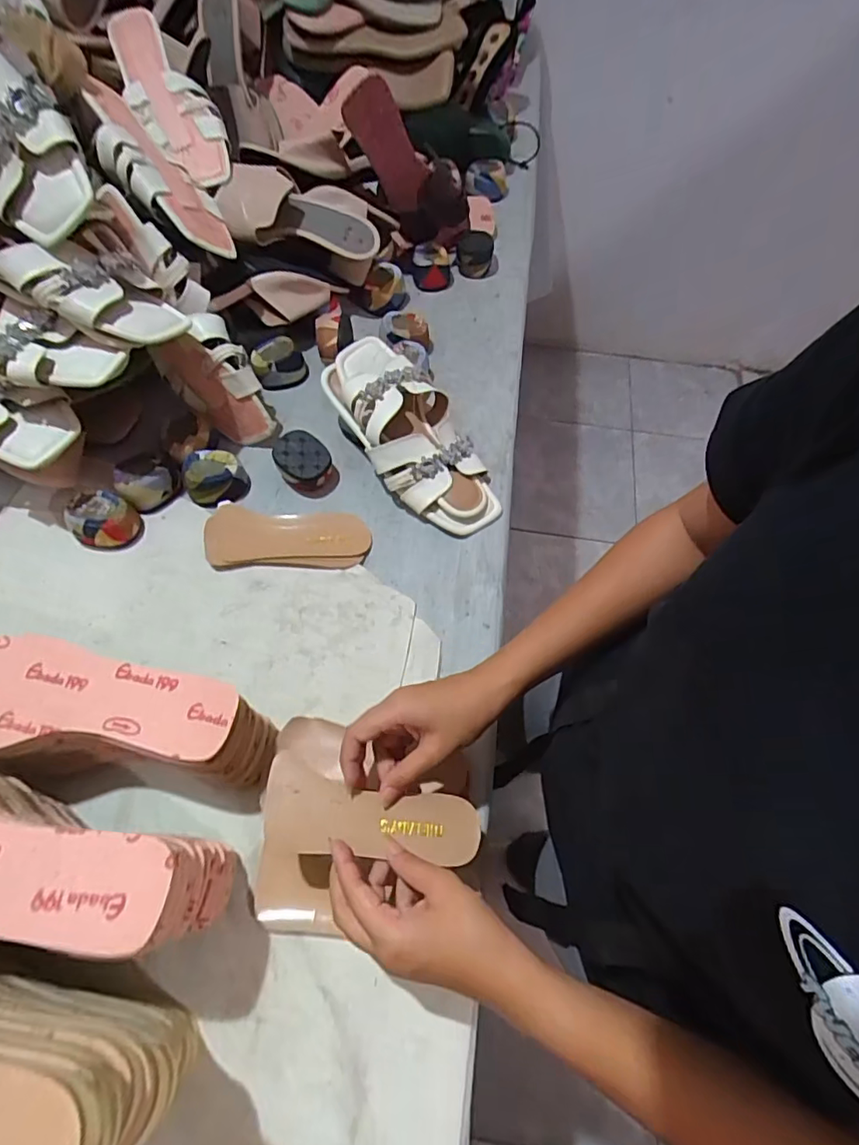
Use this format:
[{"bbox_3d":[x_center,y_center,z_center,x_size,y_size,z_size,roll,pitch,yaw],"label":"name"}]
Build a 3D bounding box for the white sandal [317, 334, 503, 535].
[{"bbox_3d":[-0.016,-0.146,0.569,0.108,0.056,0.242,-35,85,-19],"label":"white sandal"}]

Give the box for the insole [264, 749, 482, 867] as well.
[{"bbox_3d":[-0.042,0.174,0.386,0.153,0.011,0.057,10,62,0],"label":"insole"}]

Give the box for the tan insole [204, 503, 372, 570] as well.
[{"bbox_3d":[-0.143,-0.037,0.547,0.161,0.007,0.069,1,62,-3],"label":"tan insole"}]

